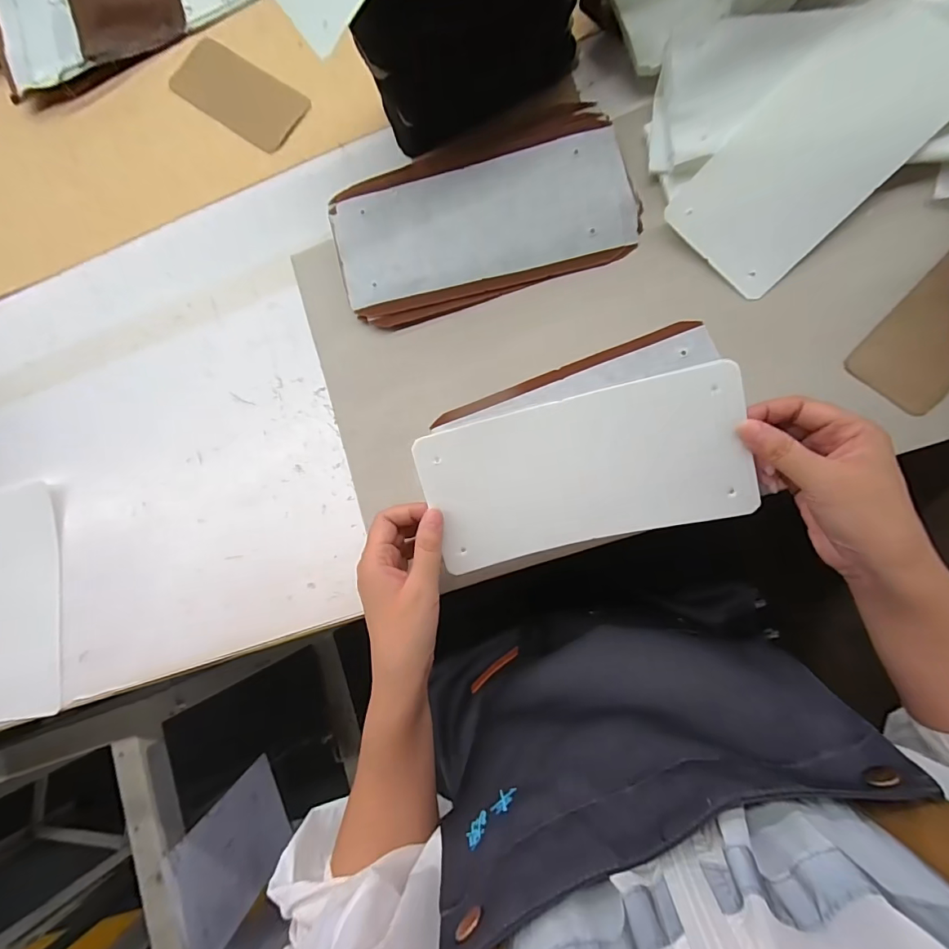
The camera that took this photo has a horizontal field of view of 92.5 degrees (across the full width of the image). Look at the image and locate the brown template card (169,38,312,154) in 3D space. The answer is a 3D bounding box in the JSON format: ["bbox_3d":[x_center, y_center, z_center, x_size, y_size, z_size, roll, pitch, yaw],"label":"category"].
[{"bbox_3d":[-0.253,-0.408,0.487,0.160,0.007,0.070,36,93,8],"label":"brown template card"}]

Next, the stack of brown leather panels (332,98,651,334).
[{"bbox_3d":[0.002,-0.241,0.421,0.267,0.019,0.160,-15,83,7],"label":"stack of brown leather panels"}]

